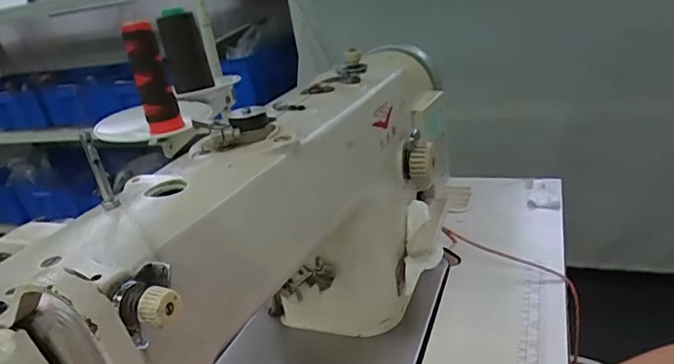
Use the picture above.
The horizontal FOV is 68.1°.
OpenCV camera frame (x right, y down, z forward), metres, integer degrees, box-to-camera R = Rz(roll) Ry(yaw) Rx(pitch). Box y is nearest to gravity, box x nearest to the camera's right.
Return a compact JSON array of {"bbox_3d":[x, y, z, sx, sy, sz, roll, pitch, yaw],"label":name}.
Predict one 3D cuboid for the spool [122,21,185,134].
[{"bbox_3d":[-0.196,-0.112,0.532,0.035,0.111,0.028,-16,24,-16],"label":"spool"}]

